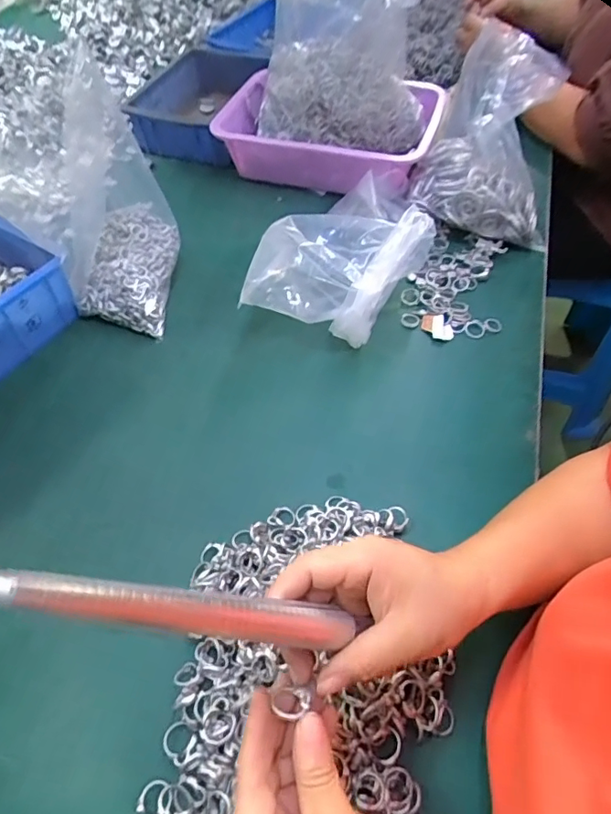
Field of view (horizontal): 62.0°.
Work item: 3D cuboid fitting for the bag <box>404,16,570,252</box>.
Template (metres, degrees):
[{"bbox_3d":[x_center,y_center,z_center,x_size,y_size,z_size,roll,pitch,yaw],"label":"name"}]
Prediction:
[{"bbox_3d":[0.210,-0.306,0.583,0.151,0.172,0.121,8,55,7],"label":"bag"}]

